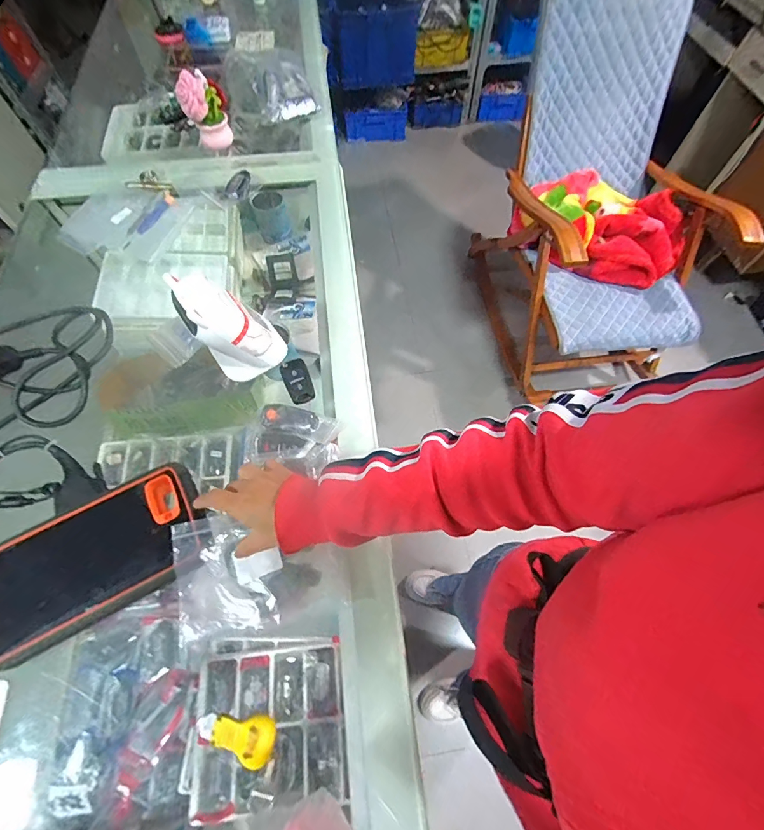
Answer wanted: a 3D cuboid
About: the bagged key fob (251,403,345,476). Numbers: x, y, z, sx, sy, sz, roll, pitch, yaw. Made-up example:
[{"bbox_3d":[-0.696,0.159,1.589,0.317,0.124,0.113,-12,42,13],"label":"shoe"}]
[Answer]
[{"bbox_3d":[-0.106,0.027,0.475,0.095,0.024,0.075,14,65,6],"label":"bagged key fob"}]

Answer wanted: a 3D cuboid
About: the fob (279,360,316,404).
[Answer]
[{"bbox_3d":[-0.109,-0.044,0.509,0.034,0.013,0.060,-21,67,-10],"label":"fob"}]

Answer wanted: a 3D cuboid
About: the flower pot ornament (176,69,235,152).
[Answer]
[{"bbox_3d":[-0.309,-0.539,0.691,0.079,0.107,0.073,-18,66,-9],"label":"flower pot ornament"}]

